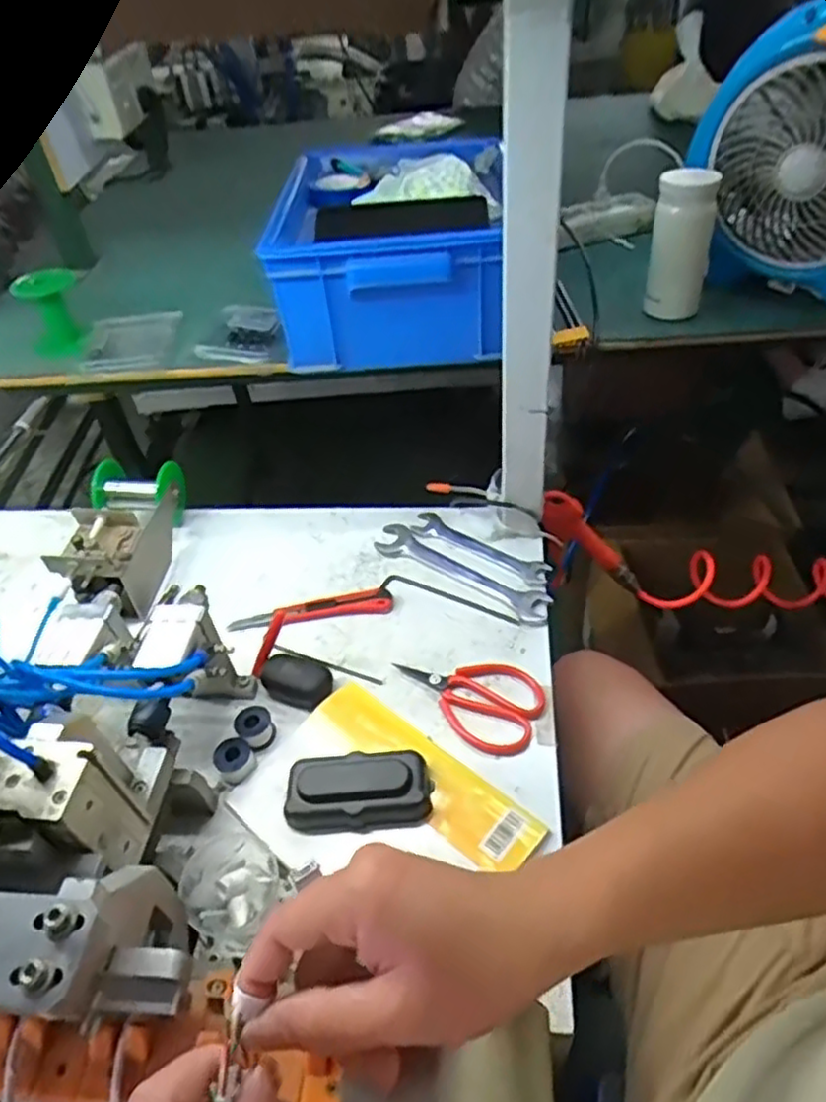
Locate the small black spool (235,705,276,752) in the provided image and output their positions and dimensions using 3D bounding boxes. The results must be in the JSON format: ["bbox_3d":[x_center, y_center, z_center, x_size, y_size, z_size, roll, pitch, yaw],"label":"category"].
[{"bbox_3d":[-0.129,0.144,0.570,0.028,0.025,0.025,-24,47,-18],"label":"small black spool"}]

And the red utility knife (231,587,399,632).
[{"bbox_3d":[-0.097,0.057,0.670,0.154,0.015,0.030,-8,44,-3],"label":"red utility knife"}]

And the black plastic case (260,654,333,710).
[{"bbox_3d":[-0.103,0.112,0.604,0.064,0.027,0.035,17,48,21],"label":"black plastic case"}]

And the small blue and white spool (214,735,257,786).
[{"bbox_3d":[-0.142,0.165,0.555,0.029,0.025,0.025,-28,48,-21],"label":"small blue and white spool"}]

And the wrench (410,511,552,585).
[{"bbox_3d":[0.068,-0.005,0.716,0.158,0.006,0.027,27,52,29],"label":"wrench"}]

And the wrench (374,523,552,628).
[{"bbox_3d":[0.045,0.021,0.691,0.197,0.006,0.039,27,53,29],"label":"wrench"}]

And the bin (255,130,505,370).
[{"bbox_3d":[-0.024,-0.340,0.758,0.213,0.152,0.316,-2,44,4],"label":"bin"}]

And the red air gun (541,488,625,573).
[{"bbox_3d":[0.187,-0.020,0.794,0.057,0.132,0.023,-30,32,34],"label":"red air gun"}]

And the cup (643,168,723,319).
[{"bbox_3d":[0.278,-0.318,0.722,0.058,0.143,0.069,12,47,17],"label":"cup"}]

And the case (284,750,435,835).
[{"bbox_3d":[-0.040,0.182,0.525,0.105,0.031,0.050,-5,44,0],"label":"case"}]

